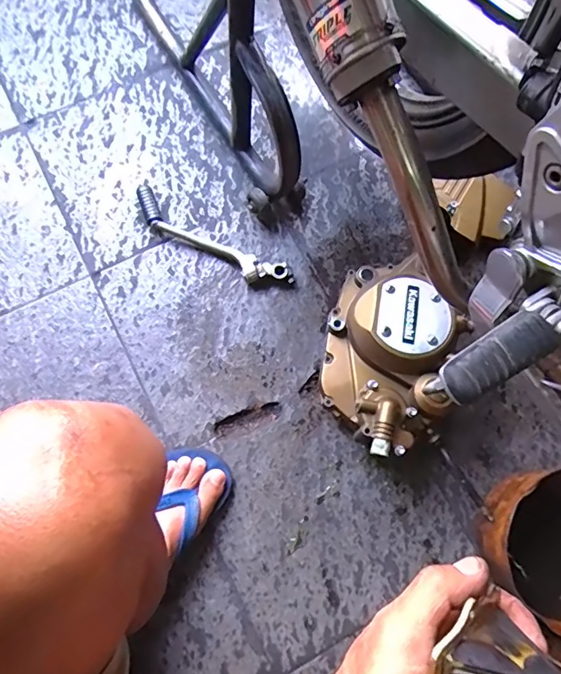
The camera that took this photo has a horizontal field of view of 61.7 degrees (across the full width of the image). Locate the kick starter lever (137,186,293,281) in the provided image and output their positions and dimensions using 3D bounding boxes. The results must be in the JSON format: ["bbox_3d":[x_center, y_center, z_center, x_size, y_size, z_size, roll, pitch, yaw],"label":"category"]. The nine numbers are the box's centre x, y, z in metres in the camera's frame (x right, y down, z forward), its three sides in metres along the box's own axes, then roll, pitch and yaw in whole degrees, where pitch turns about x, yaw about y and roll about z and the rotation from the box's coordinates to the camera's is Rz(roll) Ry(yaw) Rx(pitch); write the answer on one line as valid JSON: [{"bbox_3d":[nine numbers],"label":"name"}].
[{"bbox_3d":[-0.109,-0.147,0.707,0.273,0.029,0.051,30,77,8],"label":"kick starter lever"}]

